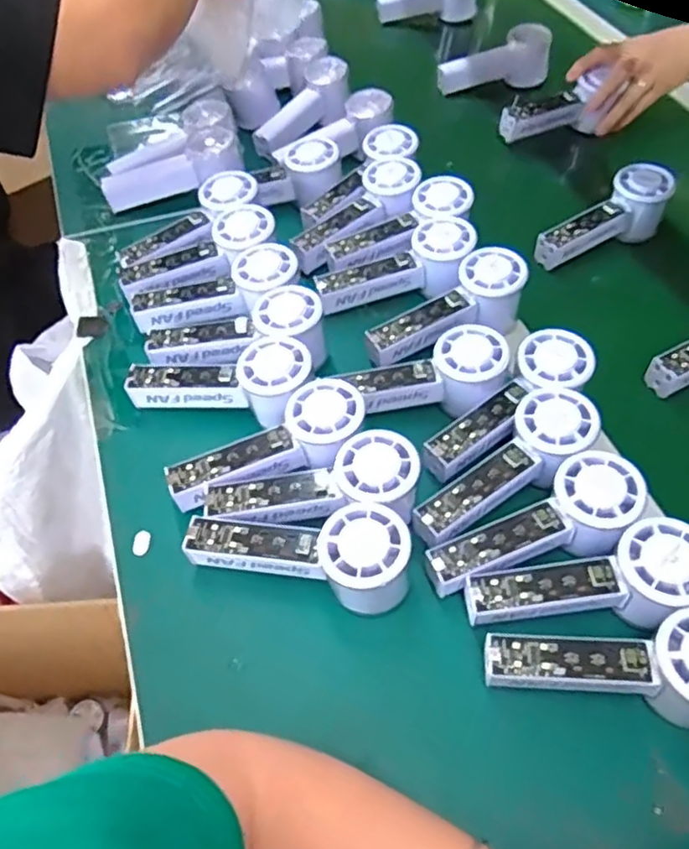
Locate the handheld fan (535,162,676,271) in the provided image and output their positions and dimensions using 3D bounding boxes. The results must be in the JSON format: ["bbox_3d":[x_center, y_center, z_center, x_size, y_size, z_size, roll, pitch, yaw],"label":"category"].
[{"bbox_3d":[0.264,-0.204,0.657,0.144,0.064,0.052,-33,59,-21],"label":"handheld fan"}]

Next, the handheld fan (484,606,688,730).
[{"bbox_3d":[0.159,0.147,0.388,0.145,0.062,0.053,1,53,1],"label":"handheld fan"}]

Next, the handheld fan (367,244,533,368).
[{"bbox_3d":[0.093,-0.095,0.573,0.152,0.049,0.058,-32,58,-6],"label":"handheld fan"}]

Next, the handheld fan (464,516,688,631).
[{"bbox_3d":[0.157,0.104,0.421,0.152,0.041,0.058,-13,53,9],"label":"handheld fan"}]

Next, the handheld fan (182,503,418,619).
[{"bbox_3d":[-0.030,0.082,0.439,0.147,0.065,0.052,13,55,10],"label":"handheld fan"}]

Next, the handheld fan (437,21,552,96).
[{"bbox_3d":[0.200,-0.483,0.866,0.146,0.064,0.049,-16,55,-11],"label":"handheld fan"}]

